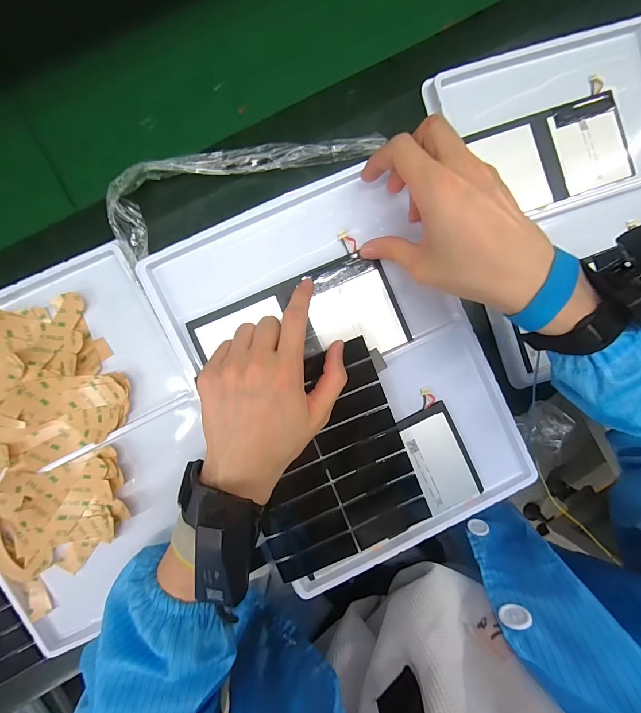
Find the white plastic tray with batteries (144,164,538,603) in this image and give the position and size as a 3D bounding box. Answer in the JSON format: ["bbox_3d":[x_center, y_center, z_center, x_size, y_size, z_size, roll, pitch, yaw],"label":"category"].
[{"bbox_3d":[0.022,0.018,0.299,0.240,0.047,0.320,-24,90,-4],"label":"white plastic tray with batteries"}]

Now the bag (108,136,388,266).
[{"bbox_3d":[-0.073,-0.169,0.305,0.248,0.034,0.082,-25,90,-4],"label":"bag"}]

